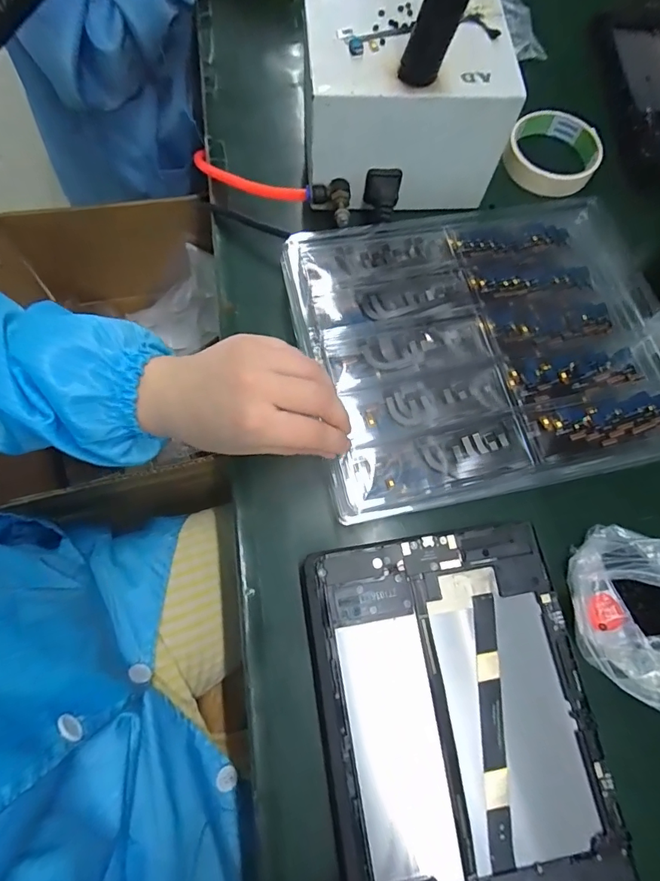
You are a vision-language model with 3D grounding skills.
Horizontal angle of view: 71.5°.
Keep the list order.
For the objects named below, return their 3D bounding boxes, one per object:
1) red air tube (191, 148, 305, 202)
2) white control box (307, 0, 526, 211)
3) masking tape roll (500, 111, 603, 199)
[{"bbox_3d":[-0.080,-0.236,0.415,0.130,0.022,0.023,34,72,14],"label":"red air tube"},{"bbox_3d":[0.059,-0.282,0.387,0.160,0.097,0.120,-3,73,-4],"label":"white control box"},{"bbox_3d":[0.217,-0.279,0.448,0.085,0.030,0.094,33,73,6],"label":"masking tape roll"}]

